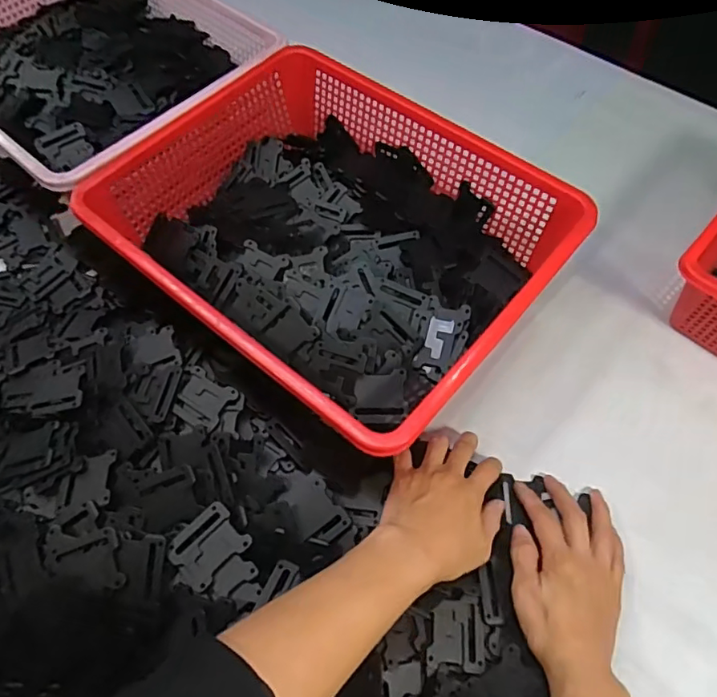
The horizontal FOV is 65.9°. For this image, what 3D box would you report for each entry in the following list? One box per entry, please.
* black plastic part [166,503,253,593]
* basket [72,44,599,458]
[{"bbox_3d":[-0.109,0.141,0.399,0.049,0.004,0.044,-41,68,-19],"label":"black plastic part"},{"bbox_3d":[-0.028,-0.108,0.526,0.379,0.093,0.300,37,68,19],"label":"basket"}]

